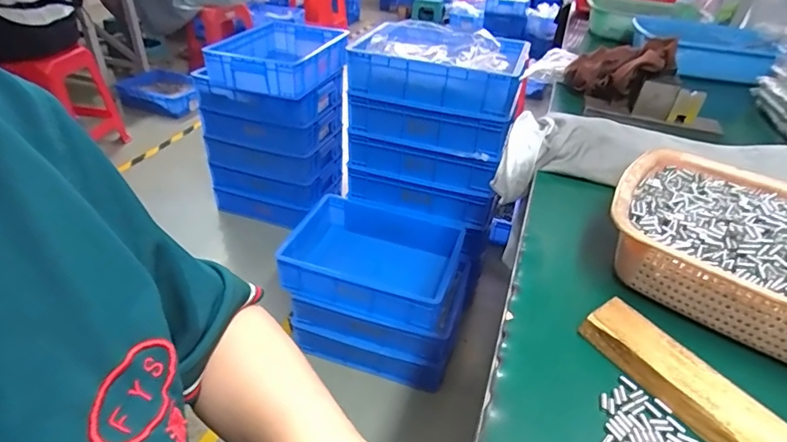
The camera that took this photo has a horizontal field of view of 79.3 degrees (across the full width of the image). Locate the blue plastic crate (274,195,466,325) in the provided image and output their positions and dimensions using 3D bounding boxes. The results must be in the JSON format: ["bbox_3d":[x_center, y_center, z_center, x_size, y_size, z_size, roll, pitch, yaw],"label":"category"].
[{"bbox_3d":[-0.059,0.097,1.232,0.423,0.127,0.303,13,35,13],"label":"blue plastic crate"}]

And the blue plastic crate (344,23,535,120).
[{"bbox_3d":[0.117,-0.399,1.207,0.397,0.130,0.303,12,35,12],"label":"blue plastic crate"}]

